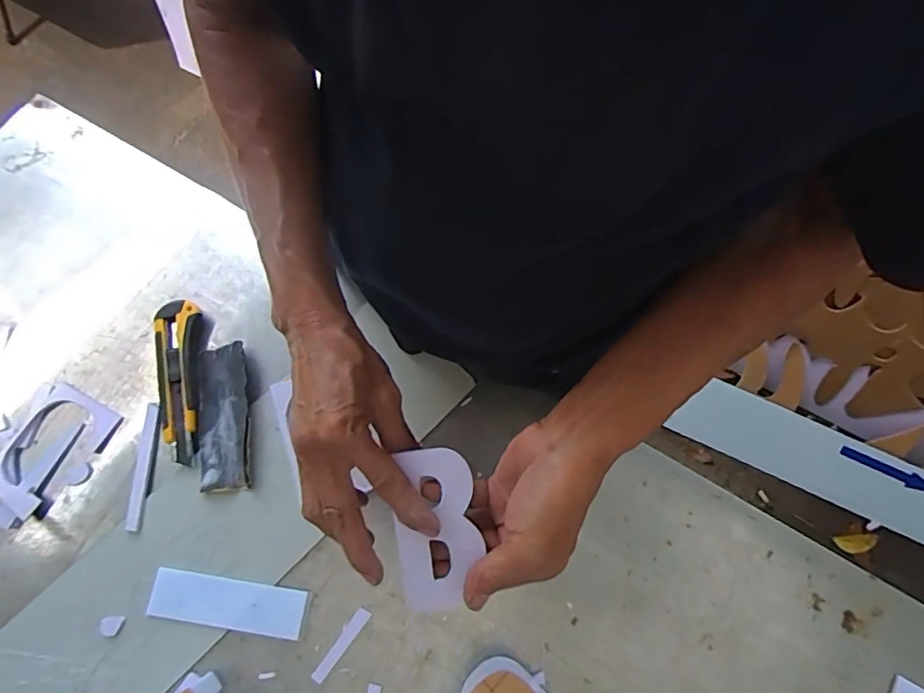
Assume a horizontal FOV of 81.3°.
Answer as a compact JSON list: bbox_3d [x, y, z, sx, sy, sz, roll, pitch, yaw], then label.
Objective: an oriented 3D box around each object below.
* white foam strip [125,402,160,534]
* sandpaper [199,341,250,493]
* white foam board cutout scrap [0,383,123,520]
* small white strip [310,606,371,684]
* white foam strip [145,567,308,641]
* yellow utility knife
[{"bbox_3d":[-0.295,0.109,0.497,0.014,0.005,0.114,1,73,0],"label":"white foam strip"},{"bbox_3d":[-0.223,0.064,0.503,0.048,0.020,0.137,-7,74,-3],"label":"sandpaper"},{"bbox_3d":[-0.382,0.095,0.496,0.078,0.009,0.109,30,75,8],"label":"white foam board cutout scrap"},{"bbox_3d":[-0.104,0.255,0.460,0.012,0.004,0.067,36,76,10],"label":"small white strip"},{"bbox_3d":[-0.202,0.221,0.463,0.131,0.007,0.039,8,74,2],"label":"white foam strip"},{"bbox_3d":[-0.272,0.033,0.512,0.041,0.018,0.155,-5,73,-2],"label":"yellow utility knife"}]

